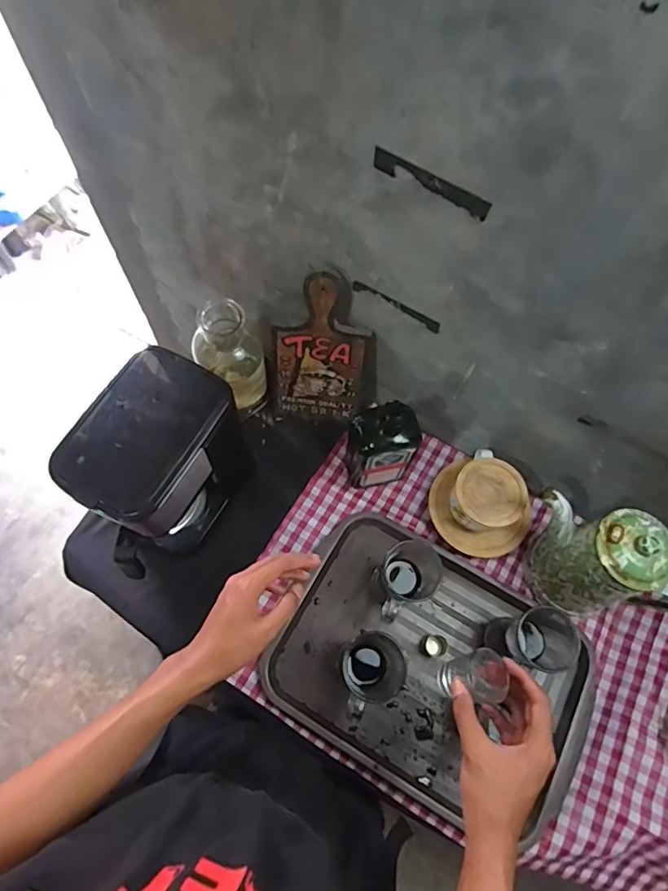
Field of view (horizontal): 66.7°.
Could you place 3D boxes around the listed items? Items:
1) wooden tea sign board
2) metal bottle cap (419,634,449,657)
[{"bbox_3d":[-0.015,-0.135,0.746,0.145,0.270,0.027,10,53,-4],"label":"wooden tea sign board"},{"bbox_3d":[0.144,0.290,0.734,0.035,0.031,0.029,-2,68,-4],"label":"metal bottle cap"}]

